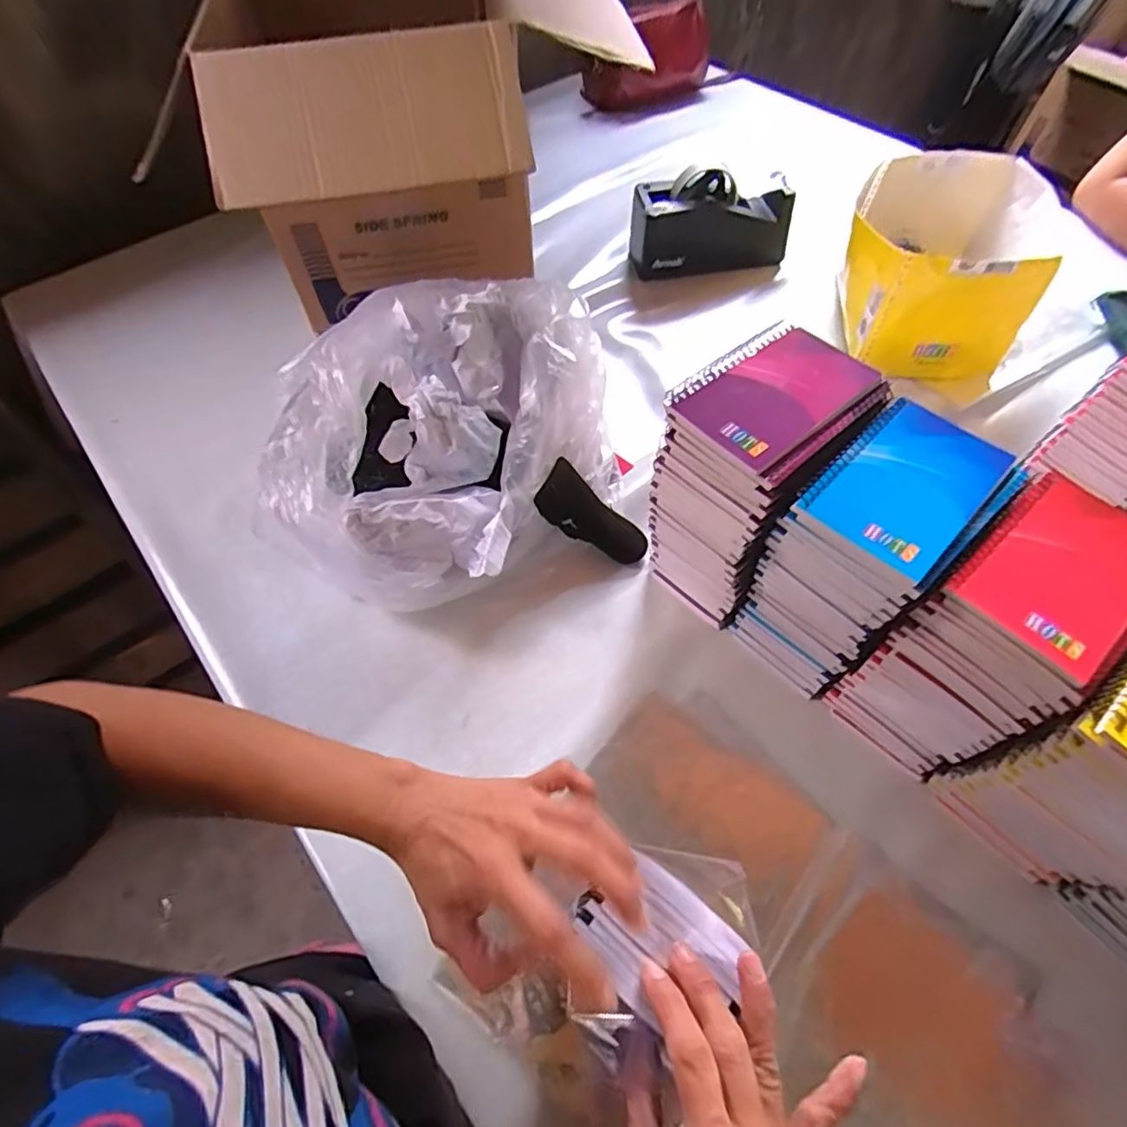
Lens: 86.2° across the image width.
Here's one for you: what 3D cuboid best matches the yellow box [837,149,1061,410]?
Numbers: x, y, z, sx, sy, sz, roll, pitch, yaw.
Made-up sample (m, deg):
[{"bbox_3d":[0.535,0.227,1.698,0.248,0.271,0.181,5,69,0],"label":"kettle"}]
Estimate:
[{"bbox_3d":[0.428,-0.344,0.704,0.191,0.139,0.247,16,60,12],"label":"yellow box"}]

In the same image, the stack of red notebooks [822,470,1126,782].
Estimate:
[{"bbox_3d":[0.299,0.055,0.431,0.141,0.185,0.091,-38,64,-19],"label":"stack of red notebooks"}]

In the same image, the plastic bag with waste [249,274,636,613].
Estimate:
[{"bbox_3d":[-0.106,-0.116,0.565,0.340,0.155,0.250,-39,64,-20],"label":"plastic bag with waste"}]

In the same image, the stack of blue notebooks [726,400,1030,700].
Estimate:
[{"bbox_3d":[0.223,-0.001,0.460,0.130,0.196,0.097,-38,64,-19],"label":"stack of blue notebooks"}]

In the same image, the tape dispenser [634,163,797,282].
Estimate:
[{"bbox_3d":[0.195,-0.454,0.792,0.205,0.098,0.085,-3,58,0],"label":"tape dispenser"}]

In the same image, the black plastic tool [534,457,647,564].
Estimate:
[{"bbox_3d":[0.029,-0.045,0.575,0.119,0.013,0.060,34,62,-18],"label":"black plastic tool"}]

